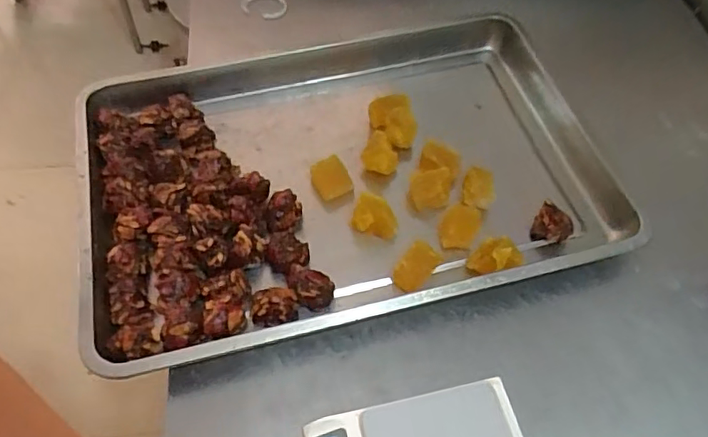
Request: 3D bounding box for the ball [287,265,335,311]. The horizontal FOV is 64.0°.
[{"bbox_3d":[-0.045,0.075,0.582,0.049,0.033,0.045,1,56,-2],"label":"ball"}]

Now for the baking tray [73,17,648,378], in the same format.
[{"bbox_3d":[0.004,-0.061,0.669,0.614,0.049,0.385,-12,57,-10],"label":"baking tray"}]

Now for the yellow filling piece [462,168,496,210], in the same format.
[{"bbox_3d":[0.144,-0.035,0.653,0.033,0.023,0.041,7,56,2],"label":"yellow filling piece"}]

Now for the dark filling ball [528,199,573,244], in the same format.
[{"bbox_3d":[0.224,0.008,0.639,0.040,0.043,0.034,29,59,16],"label":"dark filling ball"}]

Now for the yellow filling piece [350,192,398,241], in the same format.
[{"bbox_3d":[0.025,0.001,0.637,0.050,0.047,0.030,15,56,7],"label":"yellow filling piece"}]

